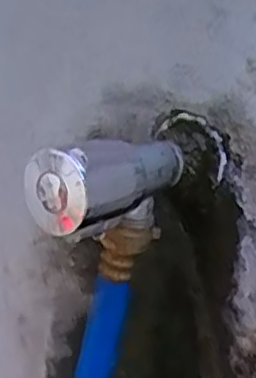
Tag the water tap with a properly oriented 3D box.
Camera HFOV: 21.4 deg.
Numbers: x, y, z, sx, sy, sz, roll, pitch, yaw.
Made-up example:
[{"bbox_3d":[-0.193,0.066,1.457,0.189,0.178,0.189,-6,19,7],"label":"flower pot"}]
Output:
[{"bbox_3d":[0.003,0.008,0.259,0.030,0.065,0.099,17,27,25],"label":"water tap"}]

